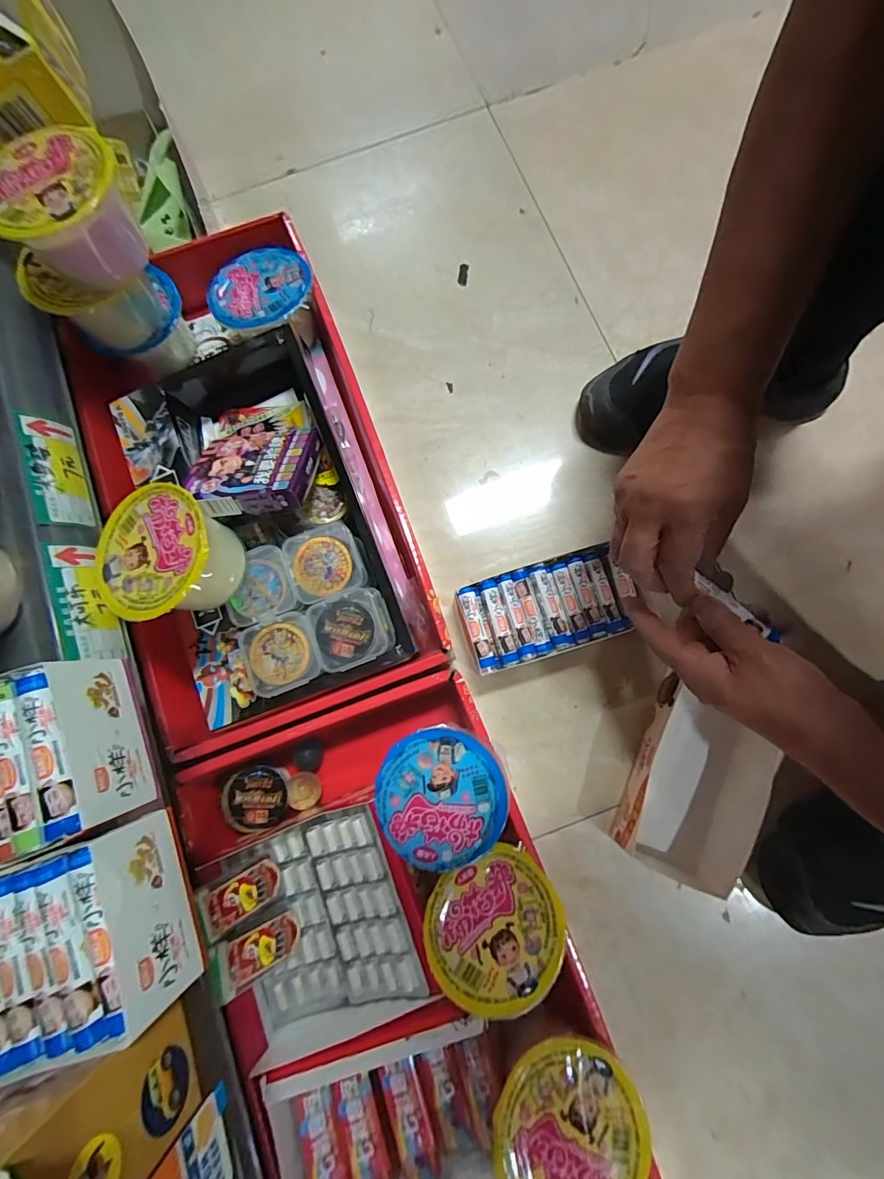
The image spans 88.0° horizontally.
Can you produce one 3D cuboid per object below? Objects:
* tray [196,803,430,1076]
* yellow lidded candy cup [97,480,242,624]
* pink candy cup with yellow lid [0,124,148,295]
[{"bbox_3d":[-0.085,0.239,0.327,0.122,0.040,0.139,-22,80,-3],"label":"tray"},{"bbox_3d":[-0.187,-0.021,0.334,0.094,0.065,0.094,-4,78,19],"label":"yellow lidded candy cup"},{"bbox_3d":[-0.262,-0.259,0.331,0.099,0.068,0.096,-33,81,-5],"label":"pink candy cup with yellow lid"}]

